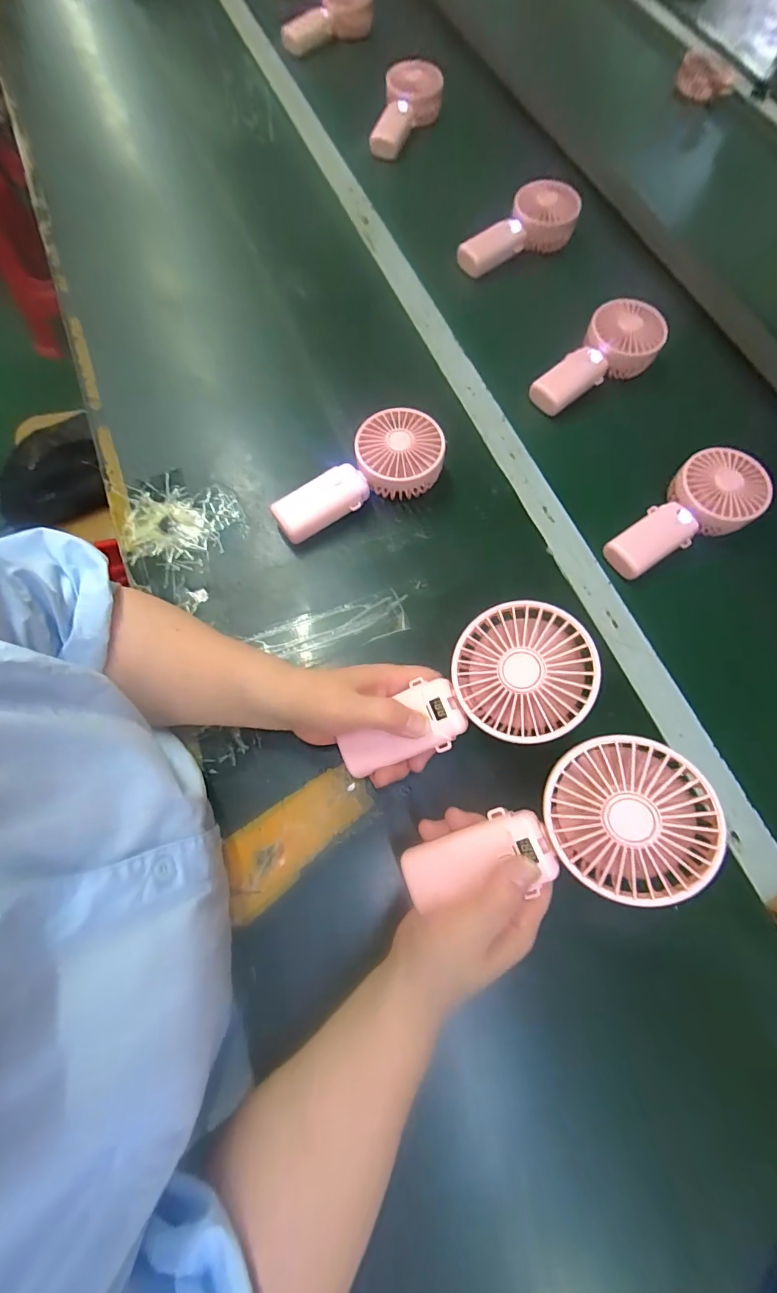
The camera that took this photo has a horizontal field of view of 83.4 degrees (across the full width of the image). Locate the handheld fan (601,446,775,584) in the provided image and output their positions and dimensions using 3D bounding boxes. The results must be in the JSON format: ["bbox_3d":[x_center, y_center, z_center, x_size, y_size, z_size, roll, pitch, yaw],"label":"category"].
[{"bbox_3d":[0.307,-0.132,0.445,0.172,0.035,0.083,-37,76,-13],"label":"handheld fan"}]

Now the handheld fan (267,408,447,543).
[{"bbox_3d":[-0.028,-0.163,0.435,0.177,0.047,0.082,-37,76,-13],"label":"handheld fan"}]

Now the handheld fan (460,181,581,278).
[{"bbox_3d":[0.168,-0.564,0.598,0.165,0.049,0.070,-26,73,3],"label":"handheld fan"}]

